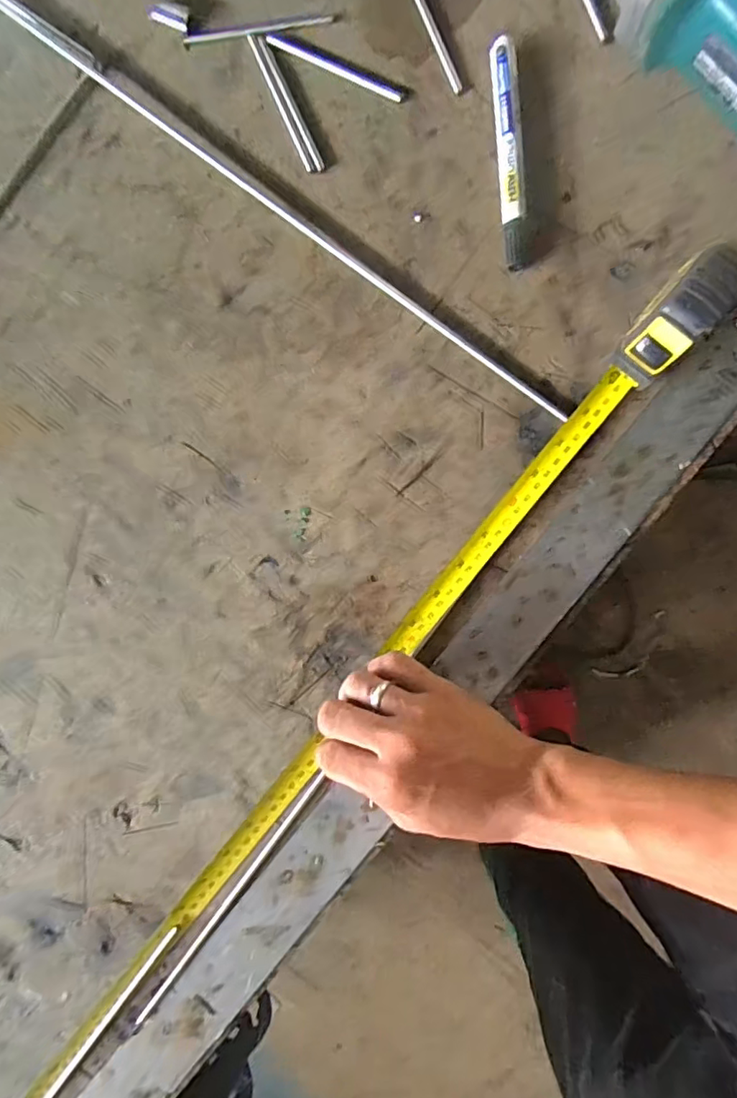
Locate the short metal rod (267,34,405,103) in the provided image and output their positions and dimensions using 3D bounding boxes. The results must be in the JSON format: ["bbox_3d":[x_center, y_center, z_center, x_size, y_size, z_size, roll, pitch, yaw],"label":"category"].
[{"bbox_3d":[-0.022,-0.322,0.360,0.101,0.005,0.009,27,93,5],"label":"short metal rod"}]

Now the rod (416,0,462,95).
[{"bbox_3d":[0.041,-0.347,0.355,0.006,0.004,0.095,-23,88,5],"label":"rod"}]

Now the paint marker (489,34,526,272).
[{"bbox_3d":[0.091,-0.253,0.347,0.016,0.015,0.140,-5,90,6],"label":"paint marker"}]

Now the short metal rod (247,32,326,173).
[{"bbox_3d":[-0.056,-0.302,0.364,0.012,0.004,0.102,-25,88,5],"label":"short metal rod"}]

